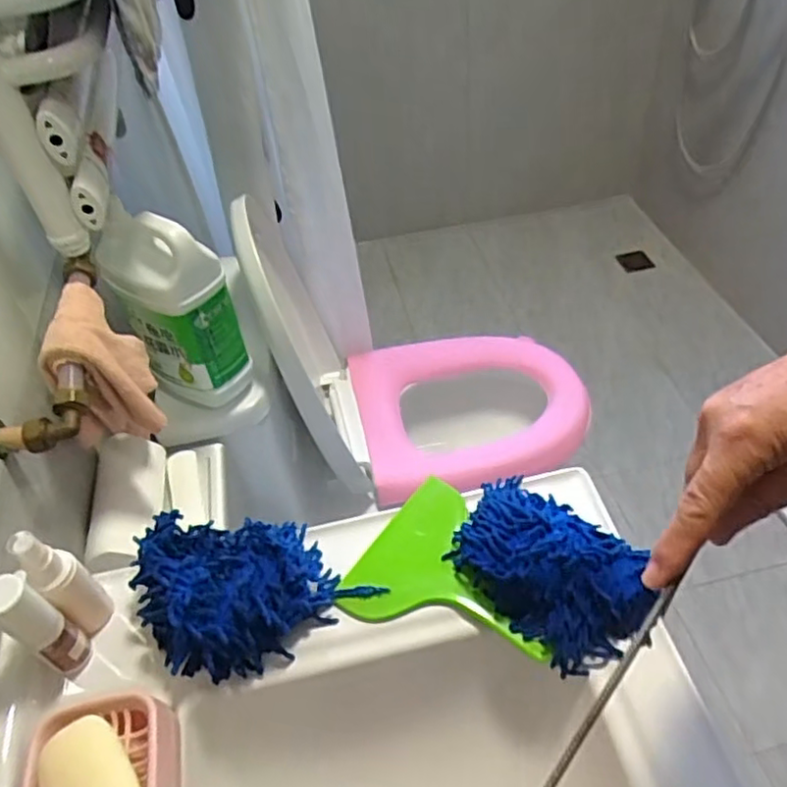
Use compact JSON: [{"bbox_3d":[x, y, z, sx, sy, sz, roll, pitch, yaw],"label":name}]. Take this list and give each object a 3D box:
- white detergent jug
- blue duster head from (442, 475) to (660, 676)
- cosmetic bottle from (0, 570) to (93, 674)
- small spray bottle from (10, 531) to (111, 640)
[{"bbox_3d":[-0.243,-0.087,0.776,0.139,0.262,0.132,-19,47,-11],"label":"white detergent jug"},{"bbox_3d":[0.119,0.129,0.507,0.109,0.056,0.160,-38,54,-26],"label":"blue duster head"},{"bbox_3d":[-0.248,0.164,0.463,0.025,0.110,0.030,20,52,23],"label":"cosmetic bottle"},{"bbox_3d":[-0.239,0.137,0.479,0.025,0.115,0.030,33,58,32],"label":"small spray bottle"}]

